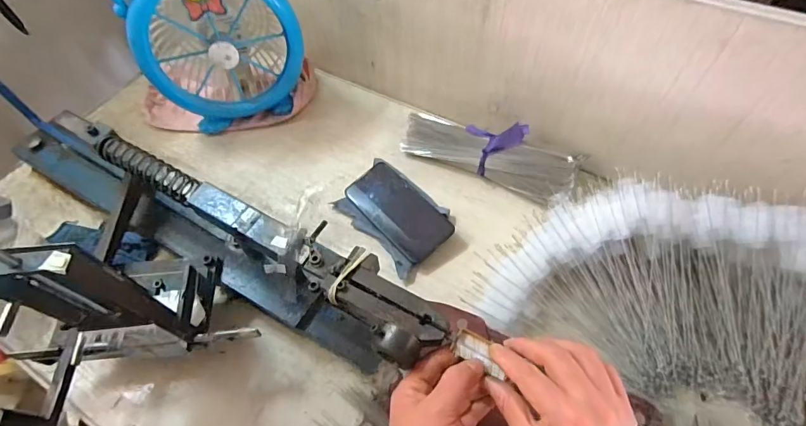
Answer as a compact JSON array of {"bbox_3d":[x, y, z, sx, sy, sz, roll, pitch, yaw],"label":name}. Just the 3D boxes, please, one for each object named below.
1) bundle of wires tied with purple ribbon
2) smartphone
[{"bbox_3d":[0.124,-0.092,0.600,0.257,0.059,0.091,25,61,16],"label":"bundle of wires tied with purple ribbon"},{"bbox_3d":[-0.008,-0.006,0.578,0.076,0.009,0.158,-40,63,-11],"label":"smartphone"}]

